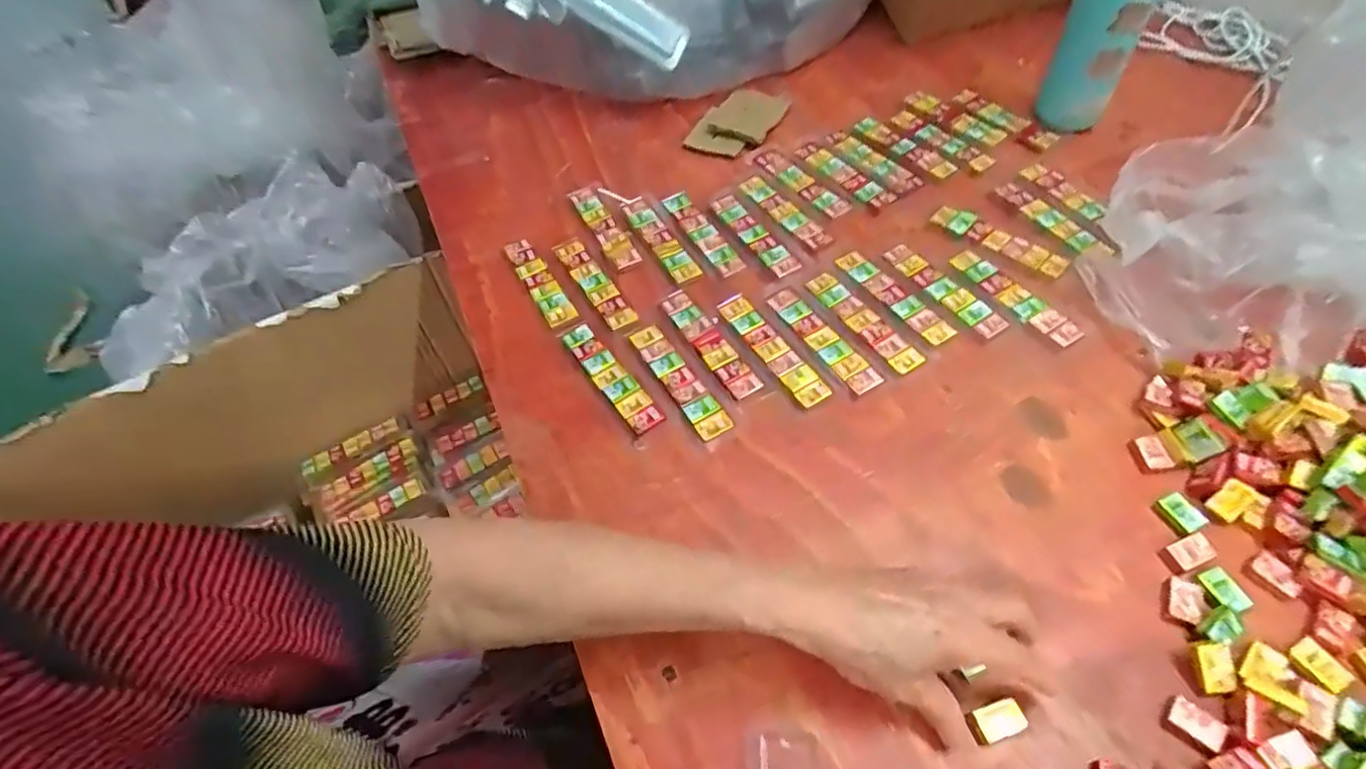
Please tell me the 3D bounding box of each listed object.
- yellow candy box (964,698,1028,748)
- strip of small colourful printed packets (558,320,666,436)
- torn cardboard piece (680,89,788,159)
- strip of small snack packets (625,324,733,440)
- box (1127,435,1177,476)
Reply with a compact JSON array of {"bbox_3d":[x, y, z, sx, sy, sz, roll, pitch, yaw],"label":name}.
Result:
[{"bbox_3d":[0.171,0.184,0.348,0.027,0.010,0.017,-18,55,-7],"label":"yellow candy box"},{"bbox_3d":[-0.058,-0.007,0.500,0.025,0.008,0.120,-33,58,-17],"label":"strip of small colourful printed packets"},{"bbox_3d":[0.062,-0.287,0.684,0.070,0.013,0.113,27,61,22],"label":"torn cardboard piece"},{"bbox_3d":[-0.004,-0.005,0.495,0.026,0.005,0.120,-28,57,-14],"label":"strip of small snack packets"},{"bbox_3d":[0.315,0.046,0.431,0.019,0.006,0.026,-11,55,-2],"label":"box"}]

